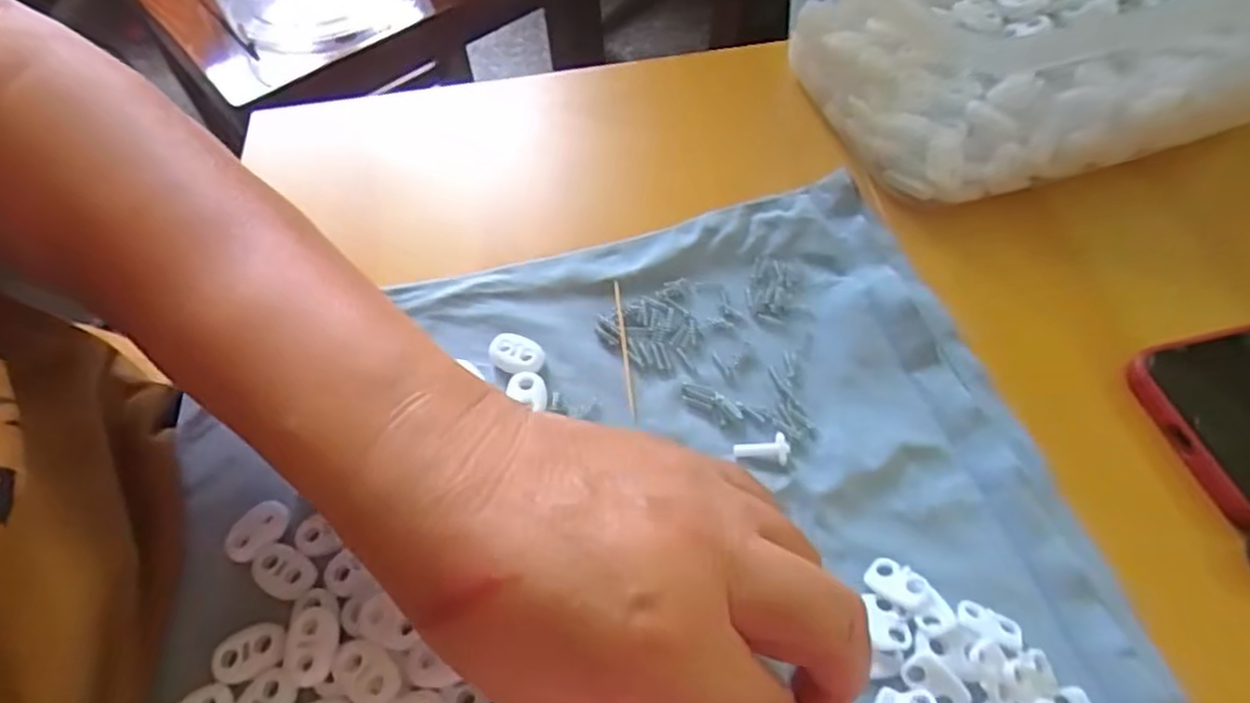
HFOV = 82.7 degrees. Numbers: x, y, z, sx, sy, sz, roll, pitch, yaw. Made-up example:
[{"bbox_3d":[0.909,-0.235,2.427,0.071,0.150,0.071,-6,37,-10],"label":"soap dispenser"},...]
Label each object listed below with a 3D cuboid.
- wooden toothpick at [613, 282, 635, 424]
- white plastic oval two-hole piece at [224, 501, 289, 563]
[{"bbox_3d":[0.000,-0.002,0.280,0.004,0.004,0.062,-8,57,-3],"label":"wooden toothpick"},{"bbox_3d":[-0.125,0.061,0.242,0.014,0.004,0.022,38,66,23],"label":"white plastic oval two-hole piece"}]

